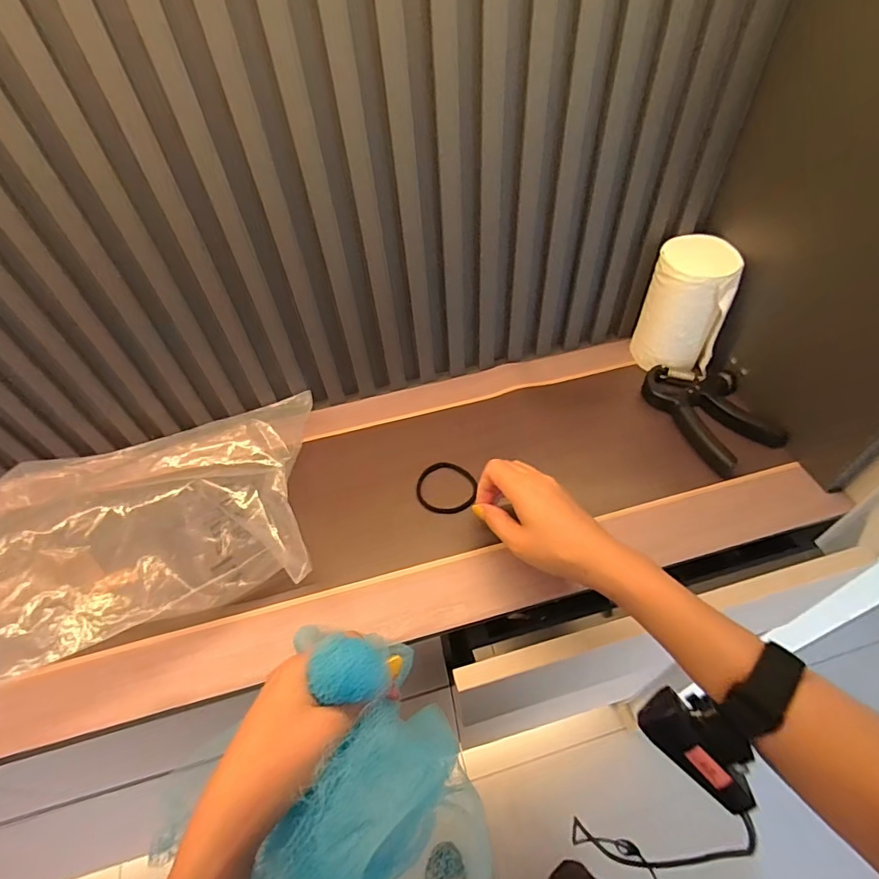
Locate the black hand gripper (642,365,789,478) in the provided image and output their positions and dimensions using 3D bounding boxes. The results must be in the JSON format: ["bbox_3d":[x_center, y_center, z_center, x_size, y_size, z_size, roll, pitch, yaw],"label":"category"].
[{"bbox_3d":[0.292,-0.033,0.524,0.092,0.022,0.141,-19,52,-11],"label":"black hand gripper"}]

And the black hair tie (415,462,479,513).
[{"bbox_3d":[0.007,0.050,0.495,0.061,0.011,0.062,0,51,4],"label":"black hair tie"}]

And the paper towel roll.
[{"bbox_3d":[0.270,-0.141,0.537,0.081,0.126,0.075,11,53,12],"label":"paper towel roll"}]

